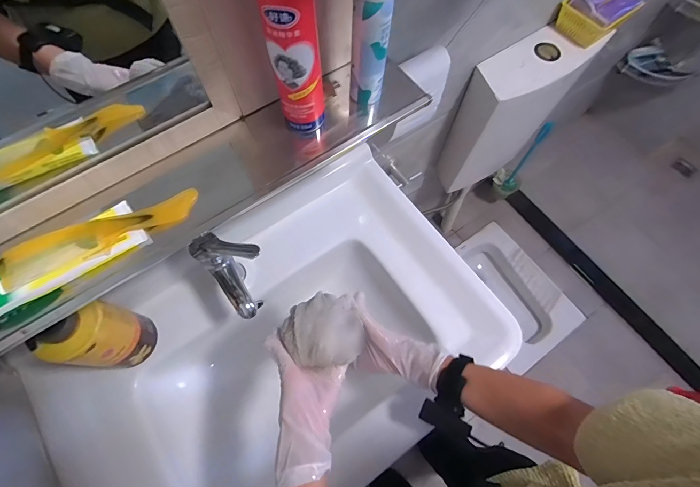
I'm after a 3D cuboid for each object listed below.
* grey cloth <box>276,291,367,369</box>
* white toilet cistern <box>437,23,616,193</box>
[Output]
[{"bbox_3d":[-0.036,0.114,0.488,0.105,0.090,0.100,8,69,3],"label":"grey cloth"},{"bbox_3d":[0.421,-0.343,0.926,0.371,0.380,0.117,-33,72,-13],"label":"white toilet cistern"}]

